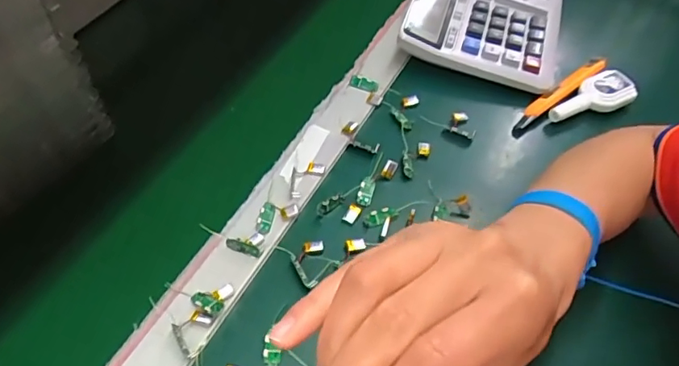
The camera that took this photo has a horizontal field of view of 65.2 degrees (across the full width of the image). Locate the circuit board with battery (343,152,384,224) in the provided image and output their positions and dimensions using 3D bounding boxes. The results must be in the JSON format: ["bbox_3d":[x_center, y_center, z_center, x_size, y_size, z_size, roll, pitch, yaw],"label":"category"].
[{"bbox_3d":[0.023,0.004,0.448,0.014,0.009,0.073,19,54,12],"label":"circuit board with battery"}]

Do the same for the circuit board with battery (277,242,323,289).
[{"bbox_3d":[-0.024,0.059,0.401,0.034,0.007,0.041,-18,56,-17],"label":"circuit board with battery"}]

